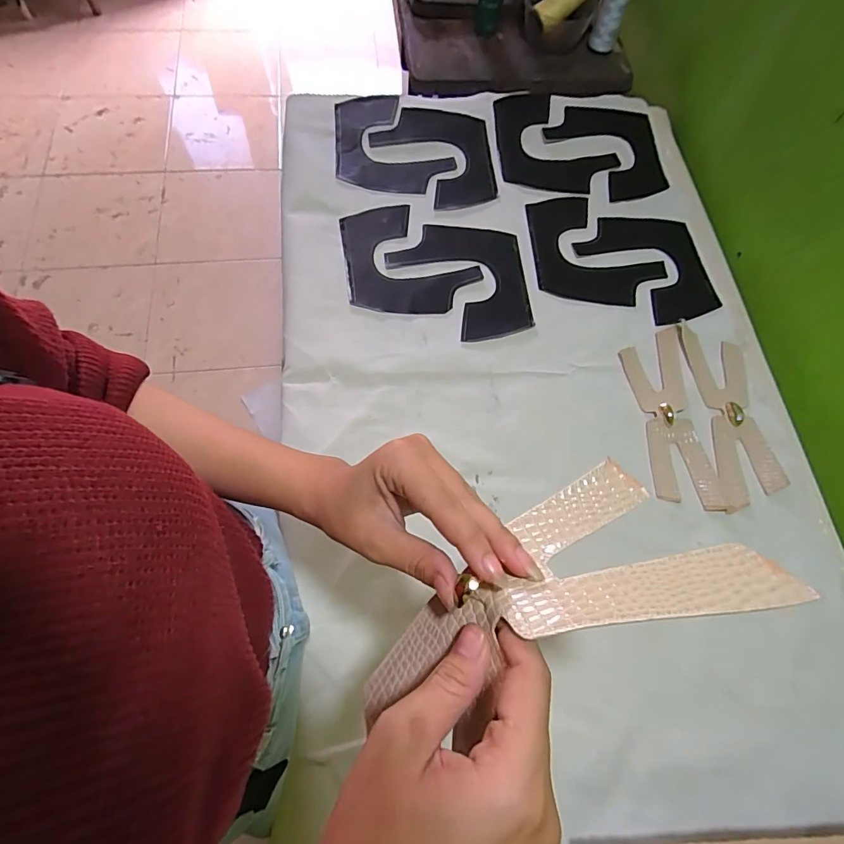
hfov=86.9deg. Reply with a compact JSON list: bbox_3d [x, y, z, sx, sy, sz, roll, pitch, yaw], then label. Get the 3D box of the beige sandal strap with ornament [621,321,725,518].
[{"bbox_3d":[0.296,-0.010,0.538,0.088,0.009,0.229,-1,69,-2],"label":"beige sandal strap with ornament"}]

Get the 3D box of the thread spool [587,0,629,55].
[{"bbox_3d":[0.319,-0.695,0.745,0.046,0.124,0.043,14,70,3],"label":"thread spool"}]

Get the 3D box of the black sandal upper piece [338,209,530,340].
[{"bbox_3d":[0.018,-0.204,0.596,0.265,0.009,0.172,17,69,3],"label":"black sandal upper piece"}]

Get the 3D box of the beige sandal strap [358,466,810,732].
[{"bbox_3d":[0.051,0.074,0.205,0.190,0.053,0.074,-24,71,9],"label":"beige sandal strap"}]

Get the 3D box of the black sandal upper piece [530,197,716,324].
[{"bbox_3d":[0.272,-0.226,0.619,0.259,0.010,0.166,17,71,6],"label":"black sandal upper piece"}]

